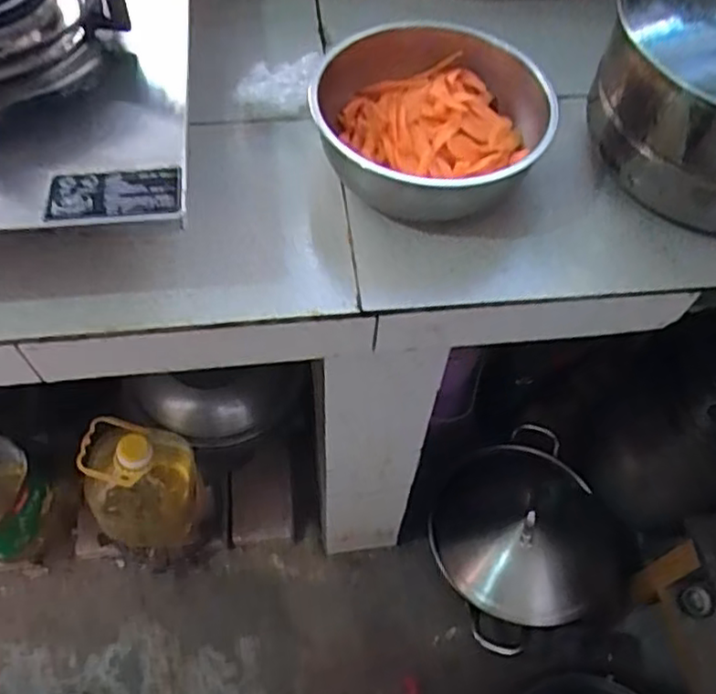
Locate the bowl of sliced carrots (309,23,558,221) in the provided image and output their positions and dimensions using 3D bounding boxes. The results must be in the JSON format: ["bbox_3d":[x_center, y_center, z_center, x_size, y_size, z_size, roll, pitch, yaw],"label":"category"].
[{"bbox_3d":[0.064,-0.201,0.623,0.203,0.089,0.187,1,59,-2],"label":"bowl of sliced carrots"}]

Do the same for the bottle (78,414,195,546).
[{"bbox_3d":[-0.341,0.211,1.063,0.178,0.310,0.122,-11,60,-10],"label":"bottle"}]

